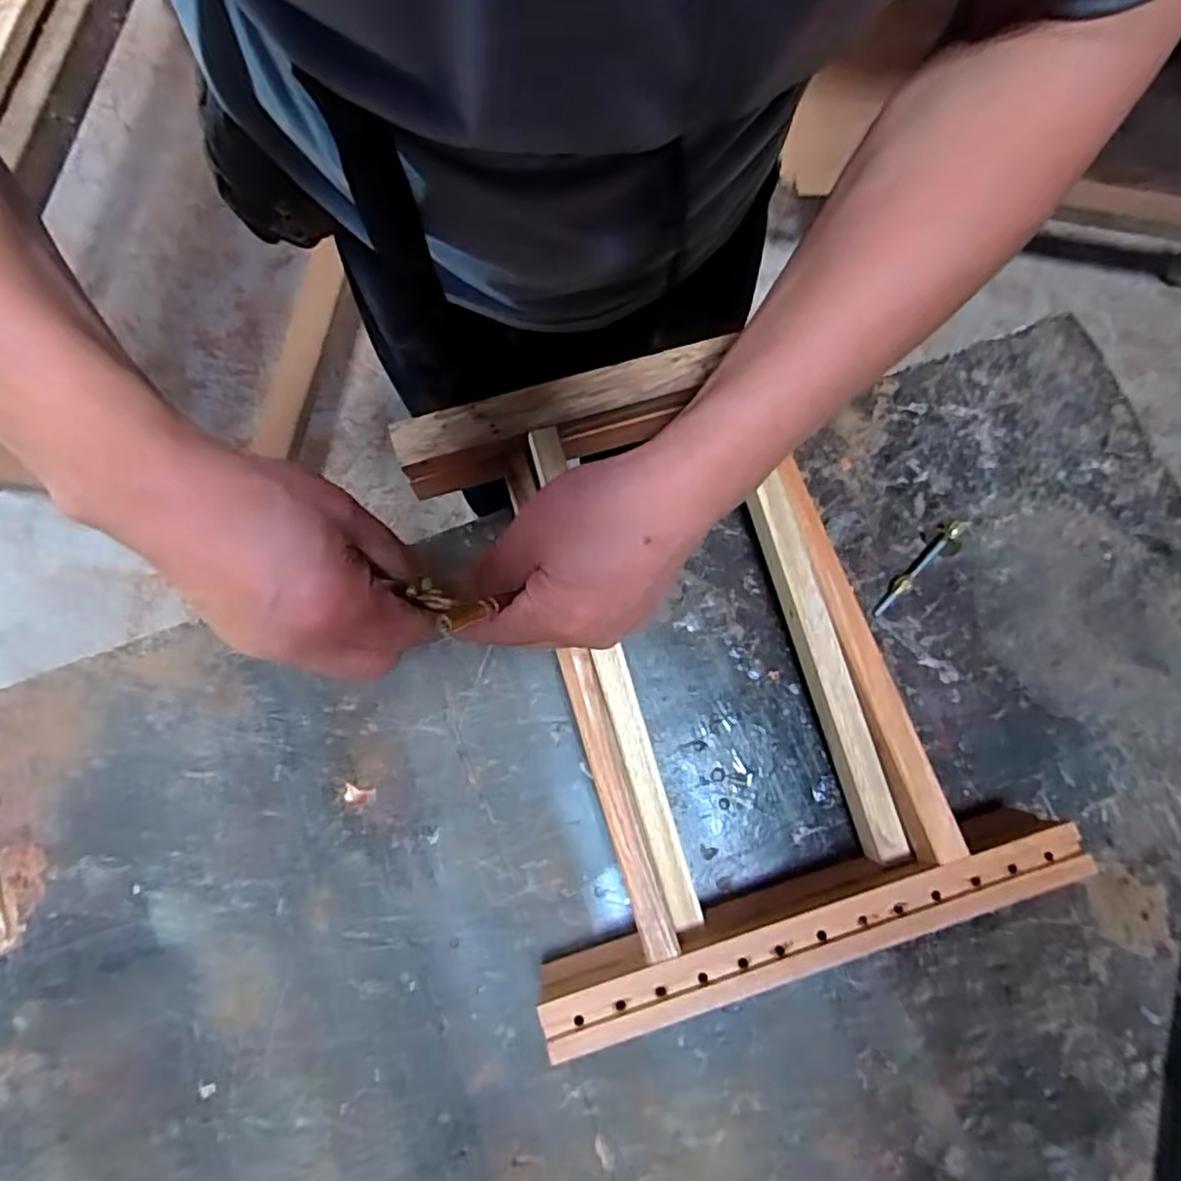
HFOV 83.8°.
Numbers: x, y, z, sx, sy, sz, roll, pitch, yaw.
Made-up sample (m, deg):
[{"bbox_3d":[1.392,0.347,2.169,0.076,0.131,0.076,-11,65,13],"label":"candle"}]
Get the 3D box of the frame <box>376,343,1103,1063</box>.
[{"bbox_3d":[0.076,0.033,0.430,0.315,0.060,0.390,-16,79,-5],"label":"frame"}]

